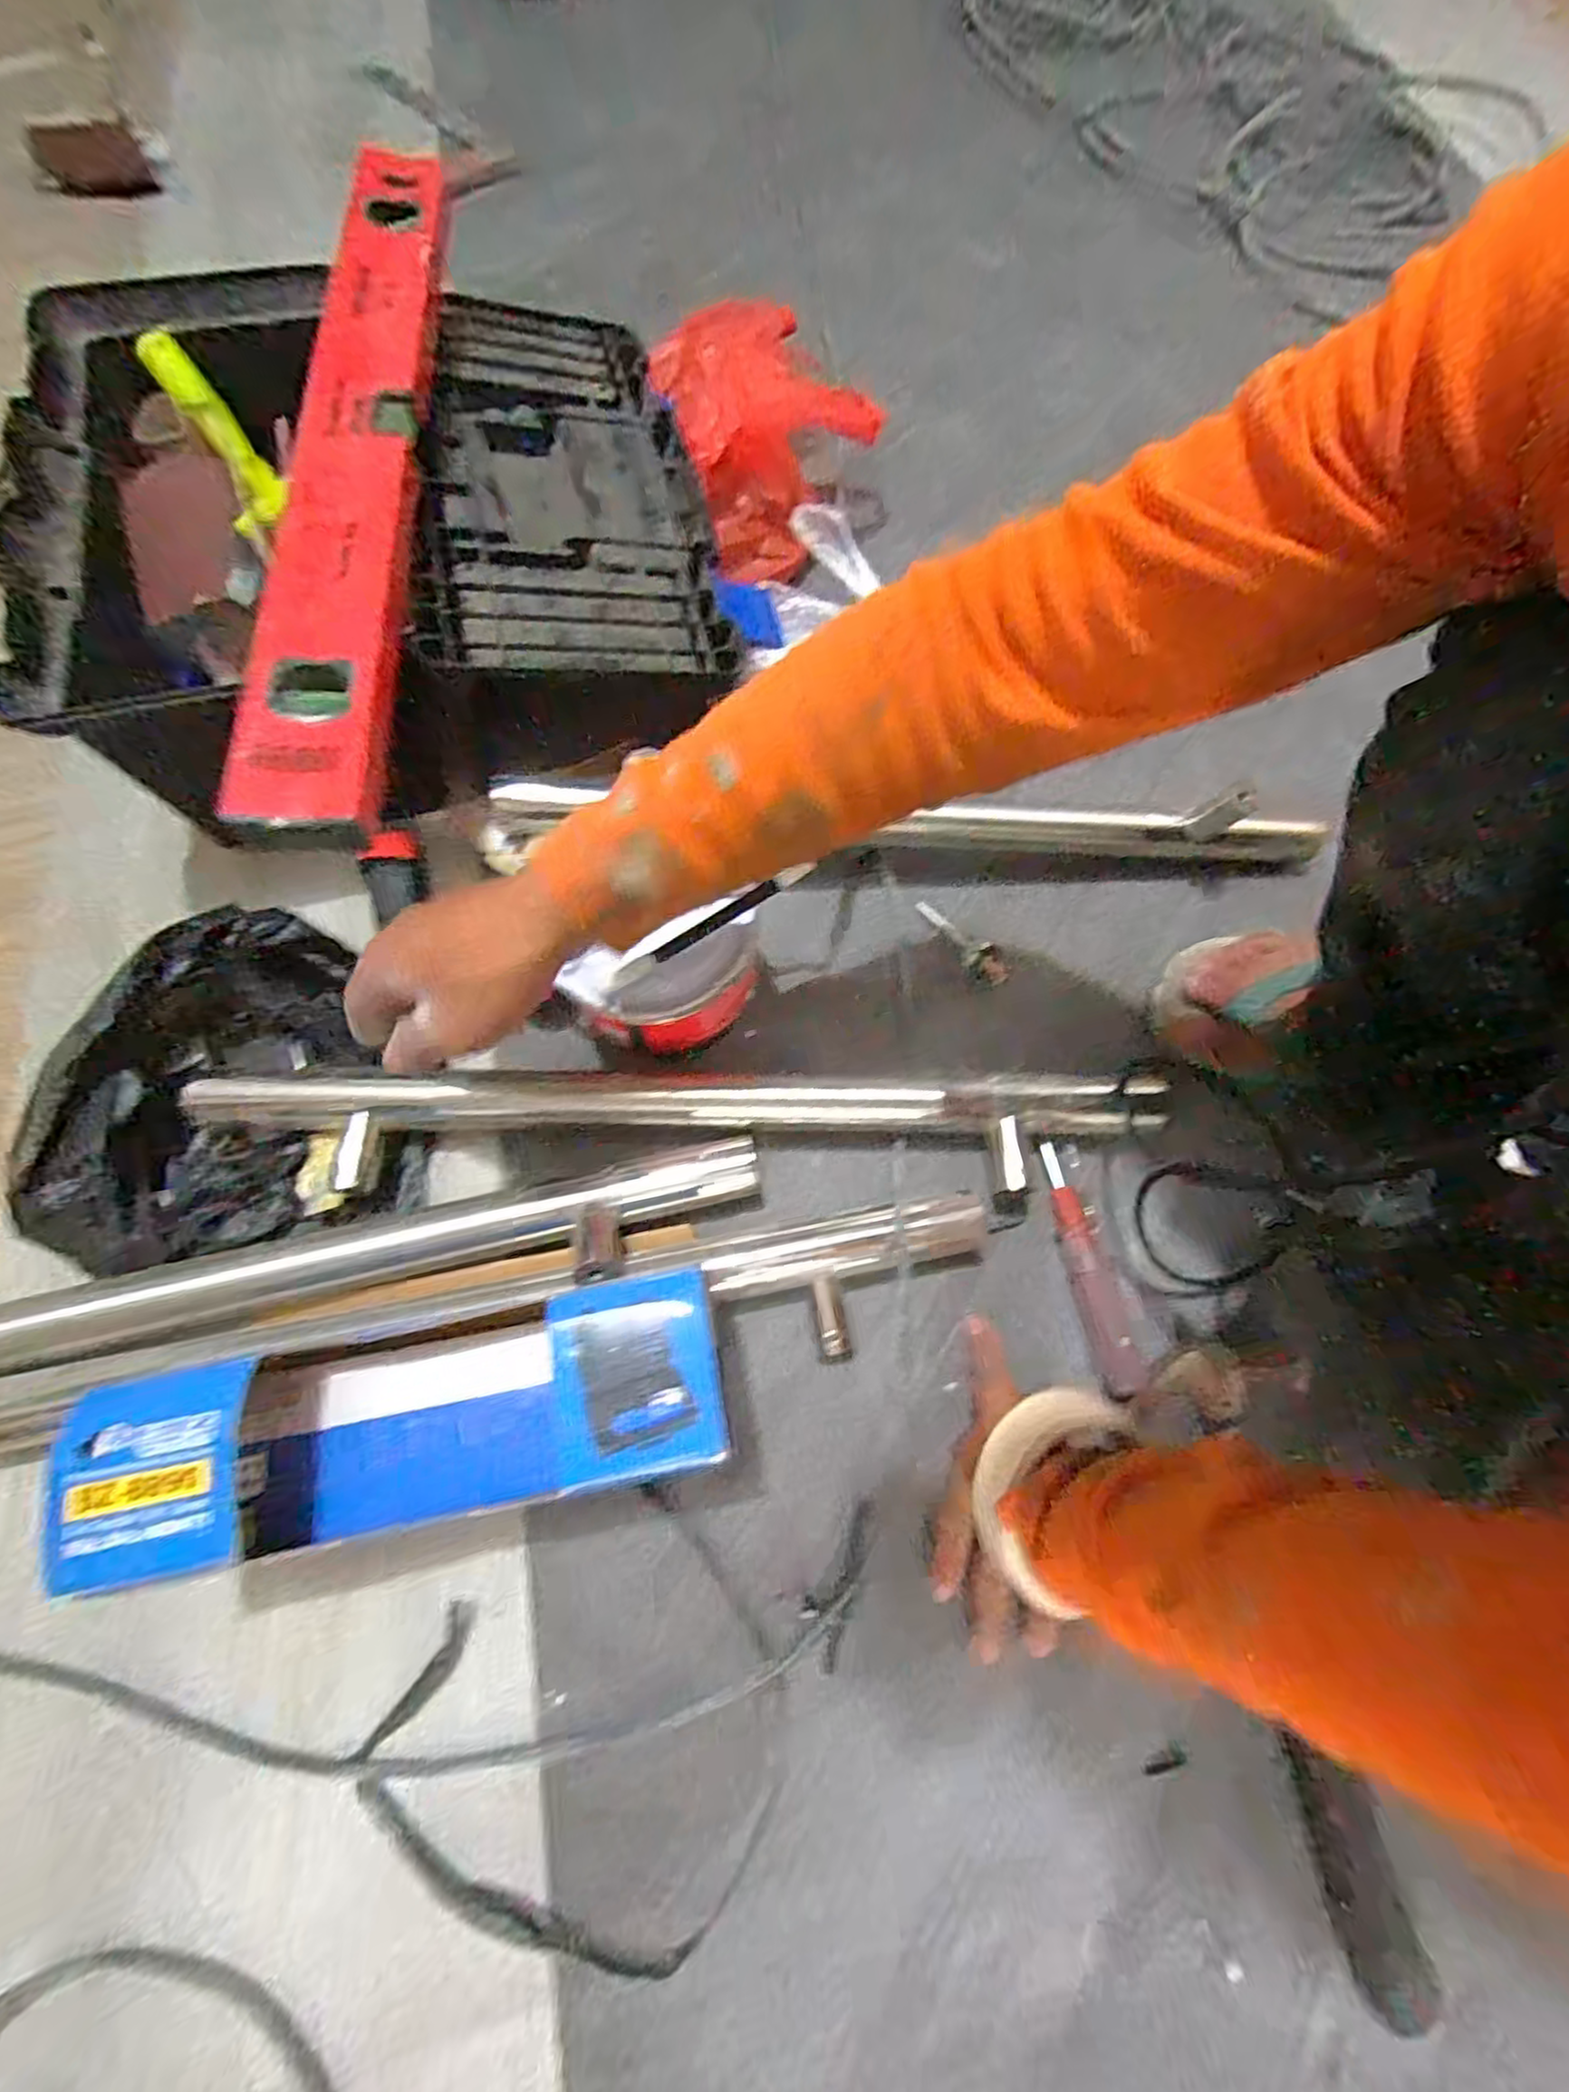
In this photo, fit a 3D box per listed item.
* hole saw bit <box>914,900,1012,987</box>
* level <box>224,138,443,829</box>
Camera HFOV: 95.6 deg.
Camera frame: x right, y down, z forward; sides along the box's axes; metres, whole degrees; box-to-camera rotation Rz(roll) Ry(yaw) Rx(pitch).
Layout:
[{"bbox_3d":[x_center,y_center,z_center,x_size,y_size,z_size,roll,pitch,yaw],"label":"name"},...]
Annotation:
[{"bbox_3d":[0.128,-0.078,0.518,0.020,0.023,0.084,-35,76,-13],"label":"hole saw bit"},{"bbox_3d":[-0.259,-0.369,0.435,0.065,0.033,0.566,2,68,-22],"label":"level"}]

